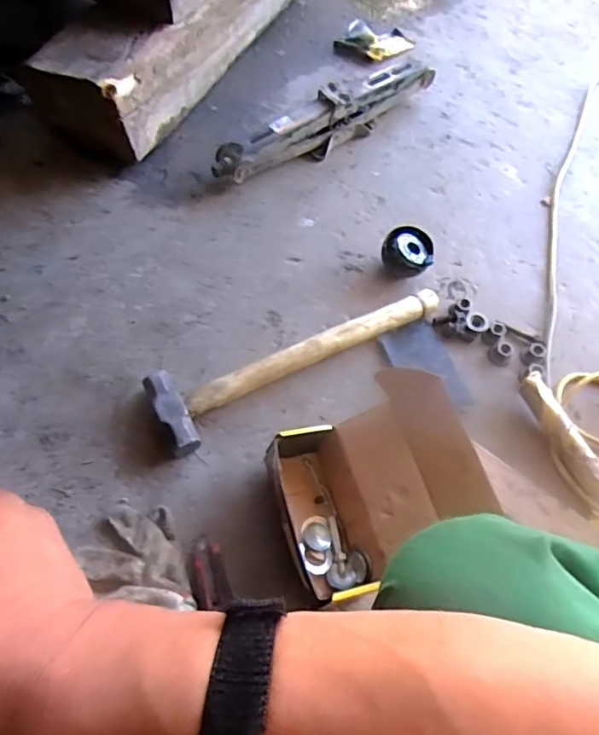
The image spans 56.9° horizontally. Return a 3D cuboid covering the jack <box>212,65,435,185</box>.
[{"bbox_3d":[0.050,-0.396,0.886,0.406,0.075,0.064,-30,69,-17],"label":"jack"}]

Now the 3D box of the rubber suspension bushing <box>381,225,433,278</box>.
[{"bbox_3d":[0.151,-0.159,0.780,0.069,0.052,0.062,18,63,6],"label":"rubber suspension bushing"}]

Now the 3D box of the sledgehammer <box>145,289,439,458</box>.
[{"bbox_3d":[-0.004,-0.026,0.709,0.393,0.041,0.102,-29,68,-17],"label":"sledgehammer"}]

